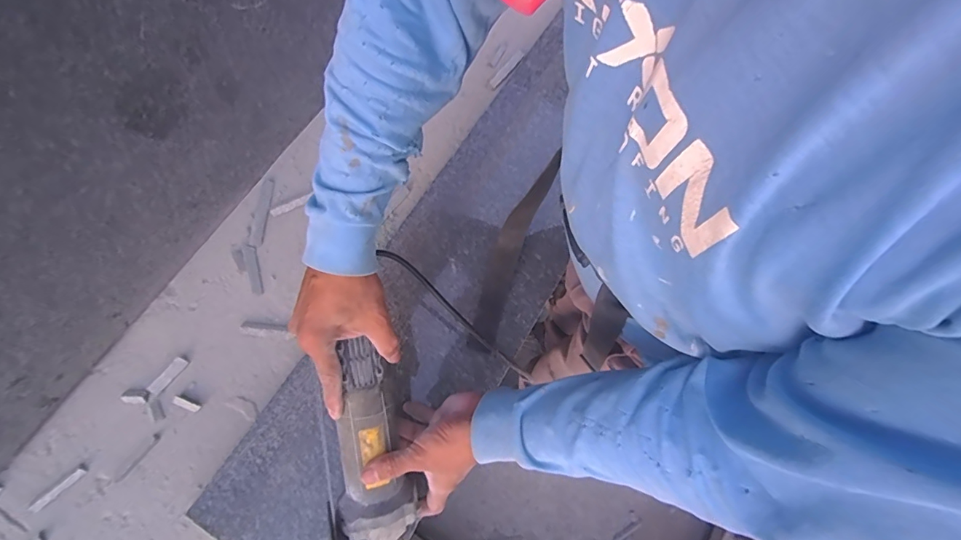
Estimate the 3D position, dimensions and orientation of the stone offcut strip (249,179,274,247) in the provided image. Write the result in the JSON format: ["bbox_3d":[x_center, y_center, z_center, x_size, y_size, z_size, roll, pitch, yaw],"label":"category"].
[{"bbox_3d":[-0.300,-0.079,0.596,0.019,0.006,0.095,3,70,0],"label":"stone offcut strip"}]

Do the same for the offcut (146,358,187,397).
[{"bbox_3d":[-0.378,0.128,0.528,0.016,0.006,0.051,37,74,11],"label":"offcut"}]

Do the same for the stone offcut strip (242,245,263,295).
[{"bbox_3d":[-0.300,-0.001,0.577,0.016,0.005,0.070,-18,72,-8],"label":"stone offcut strip"}]

